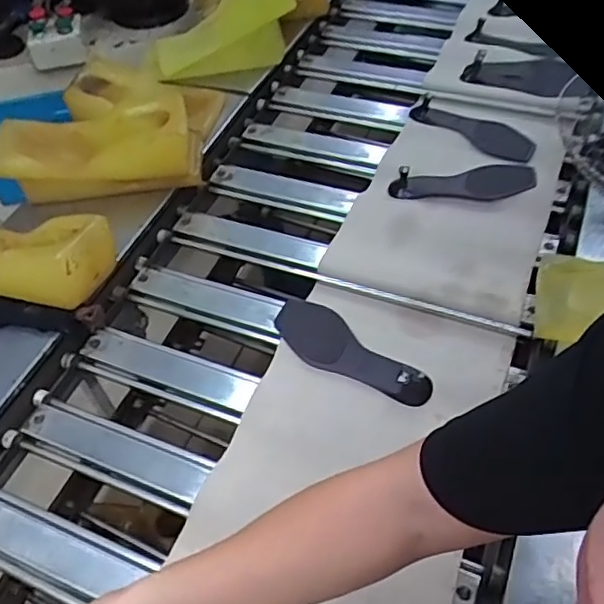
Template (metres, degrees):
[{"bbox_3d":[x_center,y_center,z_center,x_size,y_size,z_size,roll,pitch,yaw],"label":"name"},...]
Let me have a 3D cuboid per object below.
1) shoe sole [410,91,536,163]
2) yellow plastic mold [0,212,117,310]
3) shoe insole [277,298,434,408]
[{"bbox_3d":[0.317,-0.323,1.172,0.245,0.019,0.099,35,62,30],"label":"shoe sole"},{"bbox_3d":[-0.431,-0.077,0.943,0.282,0.092,0.130,10,52,14],"label":"yellow plastic mold"},{"bbox_3d":[0.059,0.066,0.860,0.243,0.040,0.090,34,61,29],"label":"shoe insole"}]

